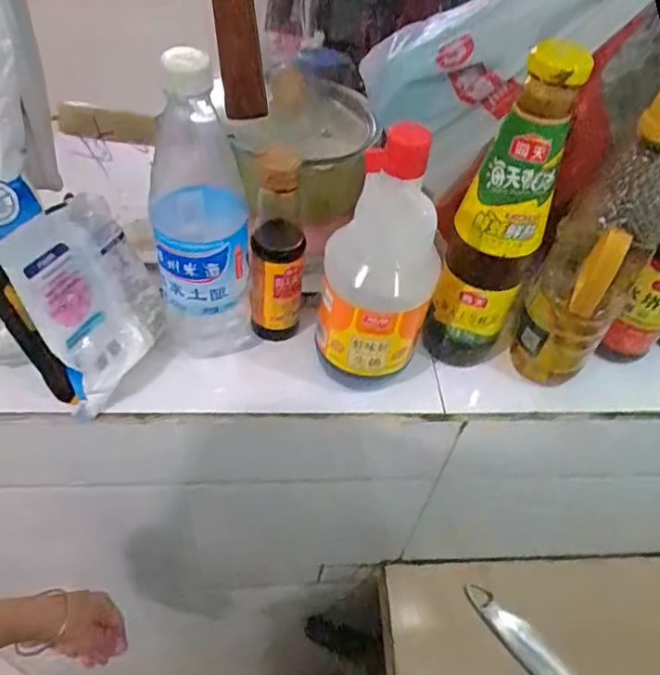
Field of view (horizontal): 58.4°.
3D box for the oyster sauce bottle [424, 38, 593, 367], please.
[{"bbox_3d":[0.129,-0.081,0.456,0.062,0.264,0.063,24,50,15],"label":"oyster sauce bottle"}]

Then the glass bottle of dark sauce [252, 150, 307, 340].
[{"bbox_3d":[-0.047,-0.047,0.511,0.042,0.106,0.036,-8,49,-13],"label":"glass bottle of dark sauce"}]

